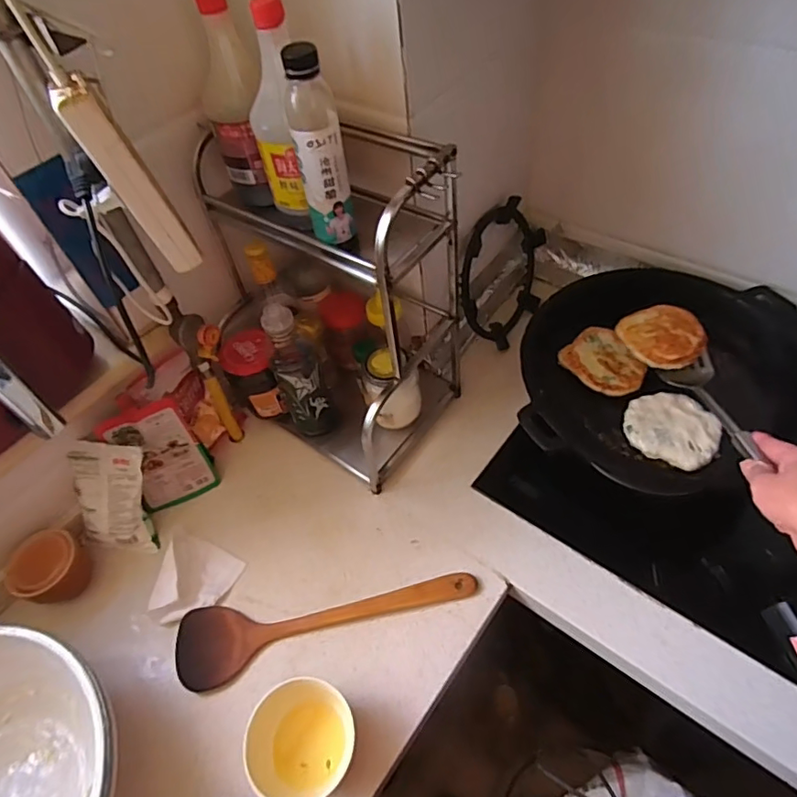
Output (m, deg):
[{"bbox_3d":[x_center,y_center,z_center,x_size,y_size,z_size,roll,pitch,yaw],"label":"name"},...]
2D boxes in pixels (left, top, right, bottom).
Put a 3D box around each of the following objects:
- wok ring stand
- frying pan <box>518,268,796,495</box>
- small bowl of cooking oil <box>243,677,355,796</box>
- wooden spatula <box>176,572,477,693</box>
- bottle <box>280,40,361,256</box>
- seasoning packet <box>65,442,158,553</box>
[{"bbox_3d":[0.174,-0.205,0.897,0.041,0.214,0.232,16,56,40],"label":"wok ring stand"},{"bbox_3d":[0.359,-0.036,0.740,0.357,0.081,0.373,18,56,18],"label":"frying pan"},{"bbox_3d":[-0.102,0.366,0.577,0.110,0.055,0.111,-3,53,4],"label":"small bowl of cooking oil"},{"bbox_3d":[-0.088,0.279,0.664,0.371,0.018,0.089,-9,52,-1],"label":"wooden spatula"},{"bbox_3d":[-0.076,-0.236,0.530,0.048,0.182,0.041,-10,52,-2],"label":"bottle"},{"bbox_3d":[-0.389,0.137,0.744,0.095,0.156,0.027,2,16,4],"label":"seasoning packet"}]

